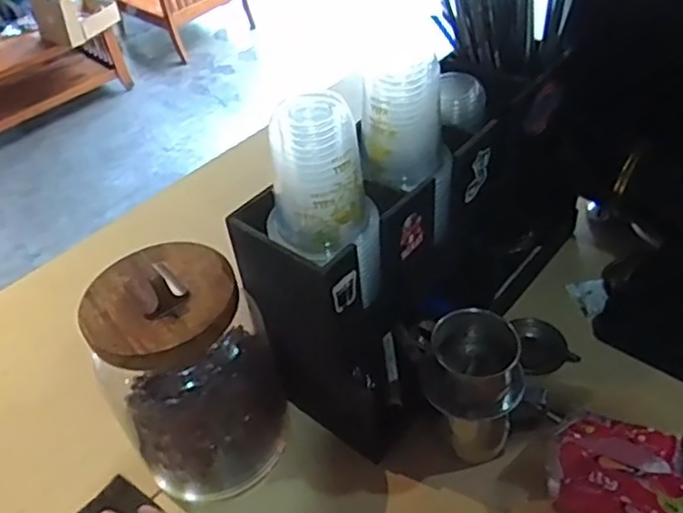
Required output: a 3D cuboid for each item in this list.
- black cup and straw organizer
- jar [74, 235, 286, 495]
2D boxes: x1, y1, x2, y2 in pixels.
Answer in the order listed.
[{"bbox_3d":[0.105,-0.027,0.690,0.147,0.242,0.430,27,52,31],"label":"black cup and straw organizer"},{"bbox_3d":[-0.127,0.106,0.587,0.135,0.223,0.127,-4,43,3],"label":"jar"}]

